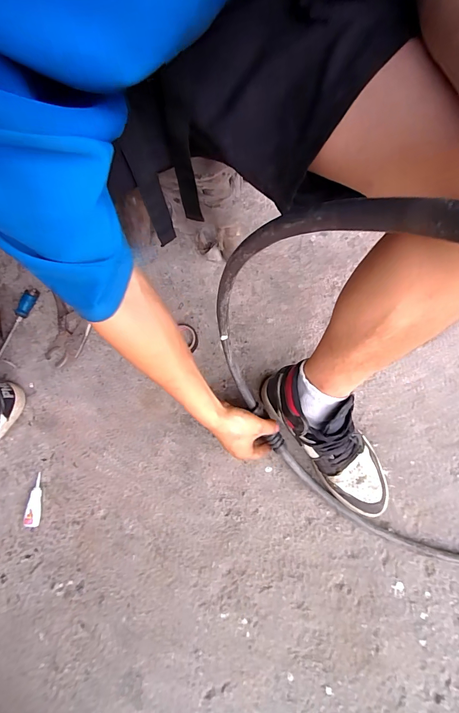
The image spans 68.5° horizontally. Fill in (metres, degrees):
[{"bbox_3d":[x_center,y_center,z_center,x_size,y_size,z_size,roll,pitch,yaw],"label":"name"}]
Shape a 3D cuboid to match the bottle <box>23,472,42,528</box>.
[{"bbox_3d":[-0.336,0.248,0.583,0.024,0.017,0.086,-3,69,2],"label":"bottle"}]

